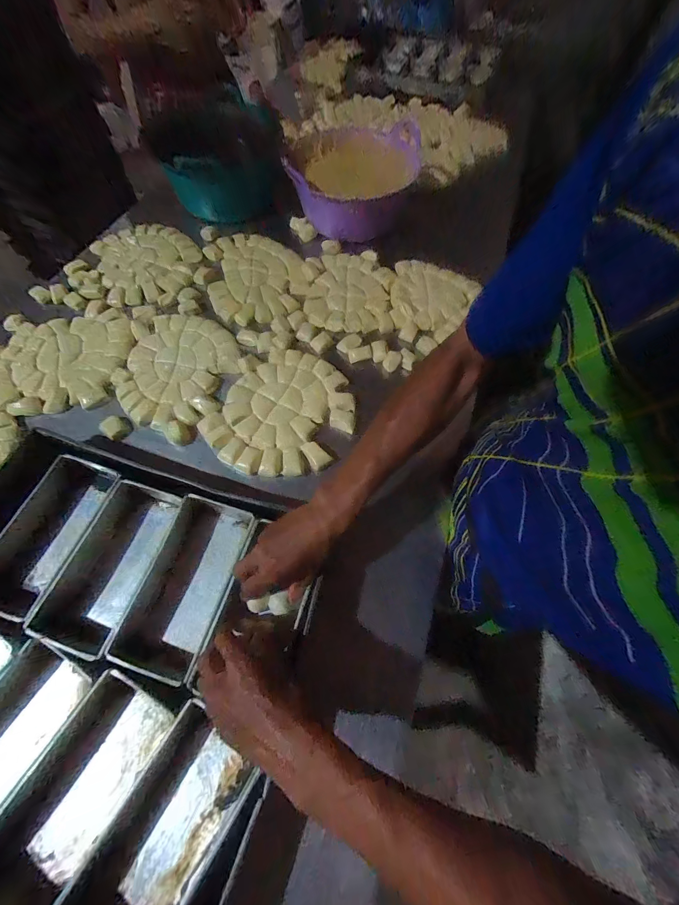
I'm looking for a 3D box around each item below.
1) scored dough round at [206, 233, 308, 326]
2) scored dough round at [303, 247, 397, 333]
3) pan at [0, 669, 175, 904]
[{"bbox_3d":[-0.179,-0.380,0.710,0.195,0.024,0.256,-17,68,-11],"label":"scored dough round"},{"bbox_3d":[0.025,-0.338,0.697,0.167,0.015,0.216,7,65,0],"label":"scored dough round"},{"bbox_3d":[-0.263,0.333,0.339,0.091,0.055,0.191,25,67,8],"label":"pan"}]

